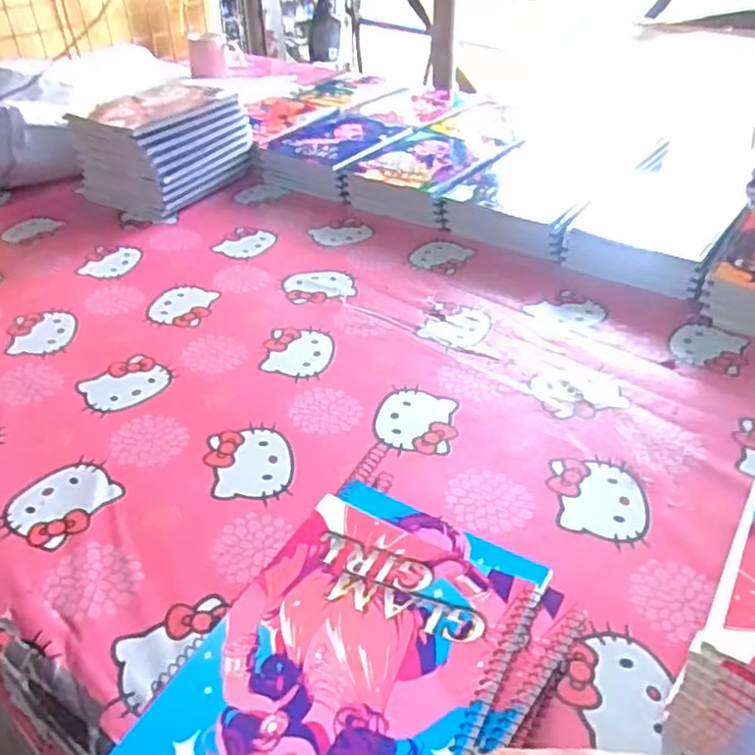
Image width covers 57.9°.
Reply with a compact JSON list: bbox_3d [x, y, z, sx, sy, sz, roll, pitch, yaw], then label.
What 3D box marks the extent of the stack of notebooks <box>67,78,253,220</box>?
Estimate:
[{"bbox_3d":[-0.311,-0.335,0.994,0.173,0.125,0.211,19,41,25],"label":"stack of notebooks"}]

